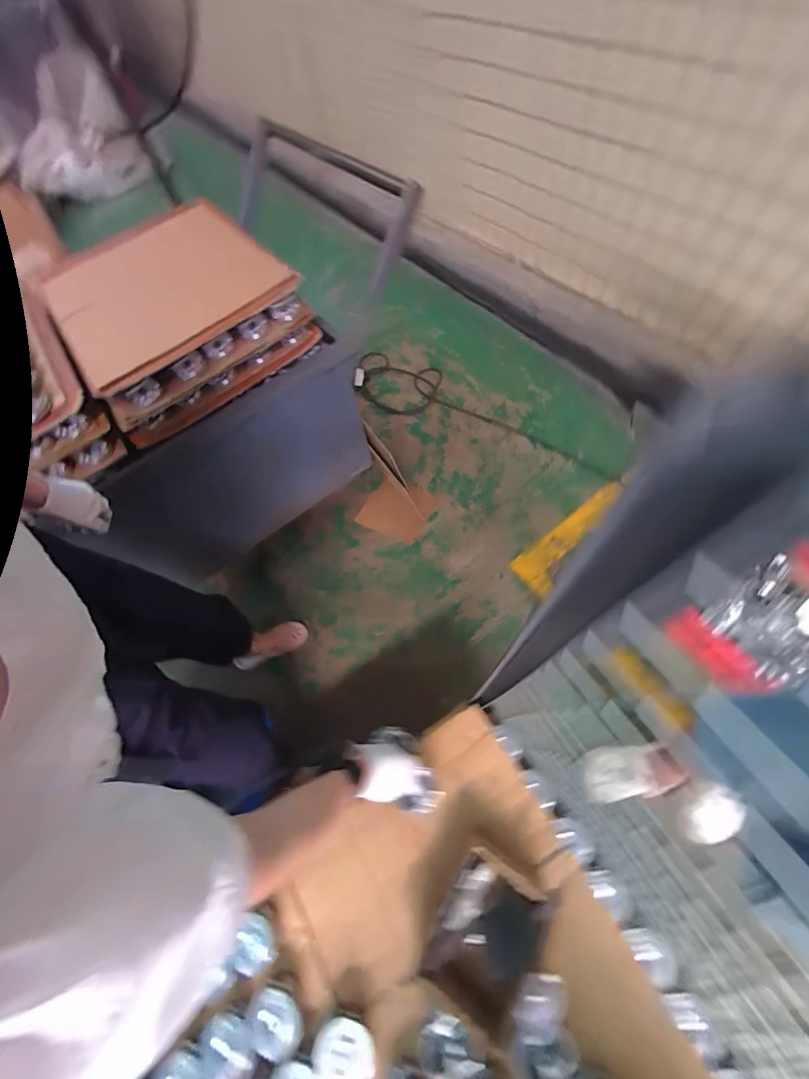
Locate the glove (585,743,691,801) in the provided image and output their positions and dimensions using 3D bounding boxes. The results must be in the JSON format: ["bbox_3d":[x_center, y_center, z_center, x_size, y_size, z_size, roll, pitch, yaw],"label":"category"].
[{"bbox_3d":[0.603,0.624,0.986,0.230,0.051,0.119,-24,36,19],"label":"glove"}]

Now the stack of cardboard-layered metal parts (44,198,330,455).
[{"bbox_3d":[-0.581,-0.567,0.919,0.503,0.162,0.557,-38,66,-12],"label":"stack of cardboard-layered metal parts"}]

